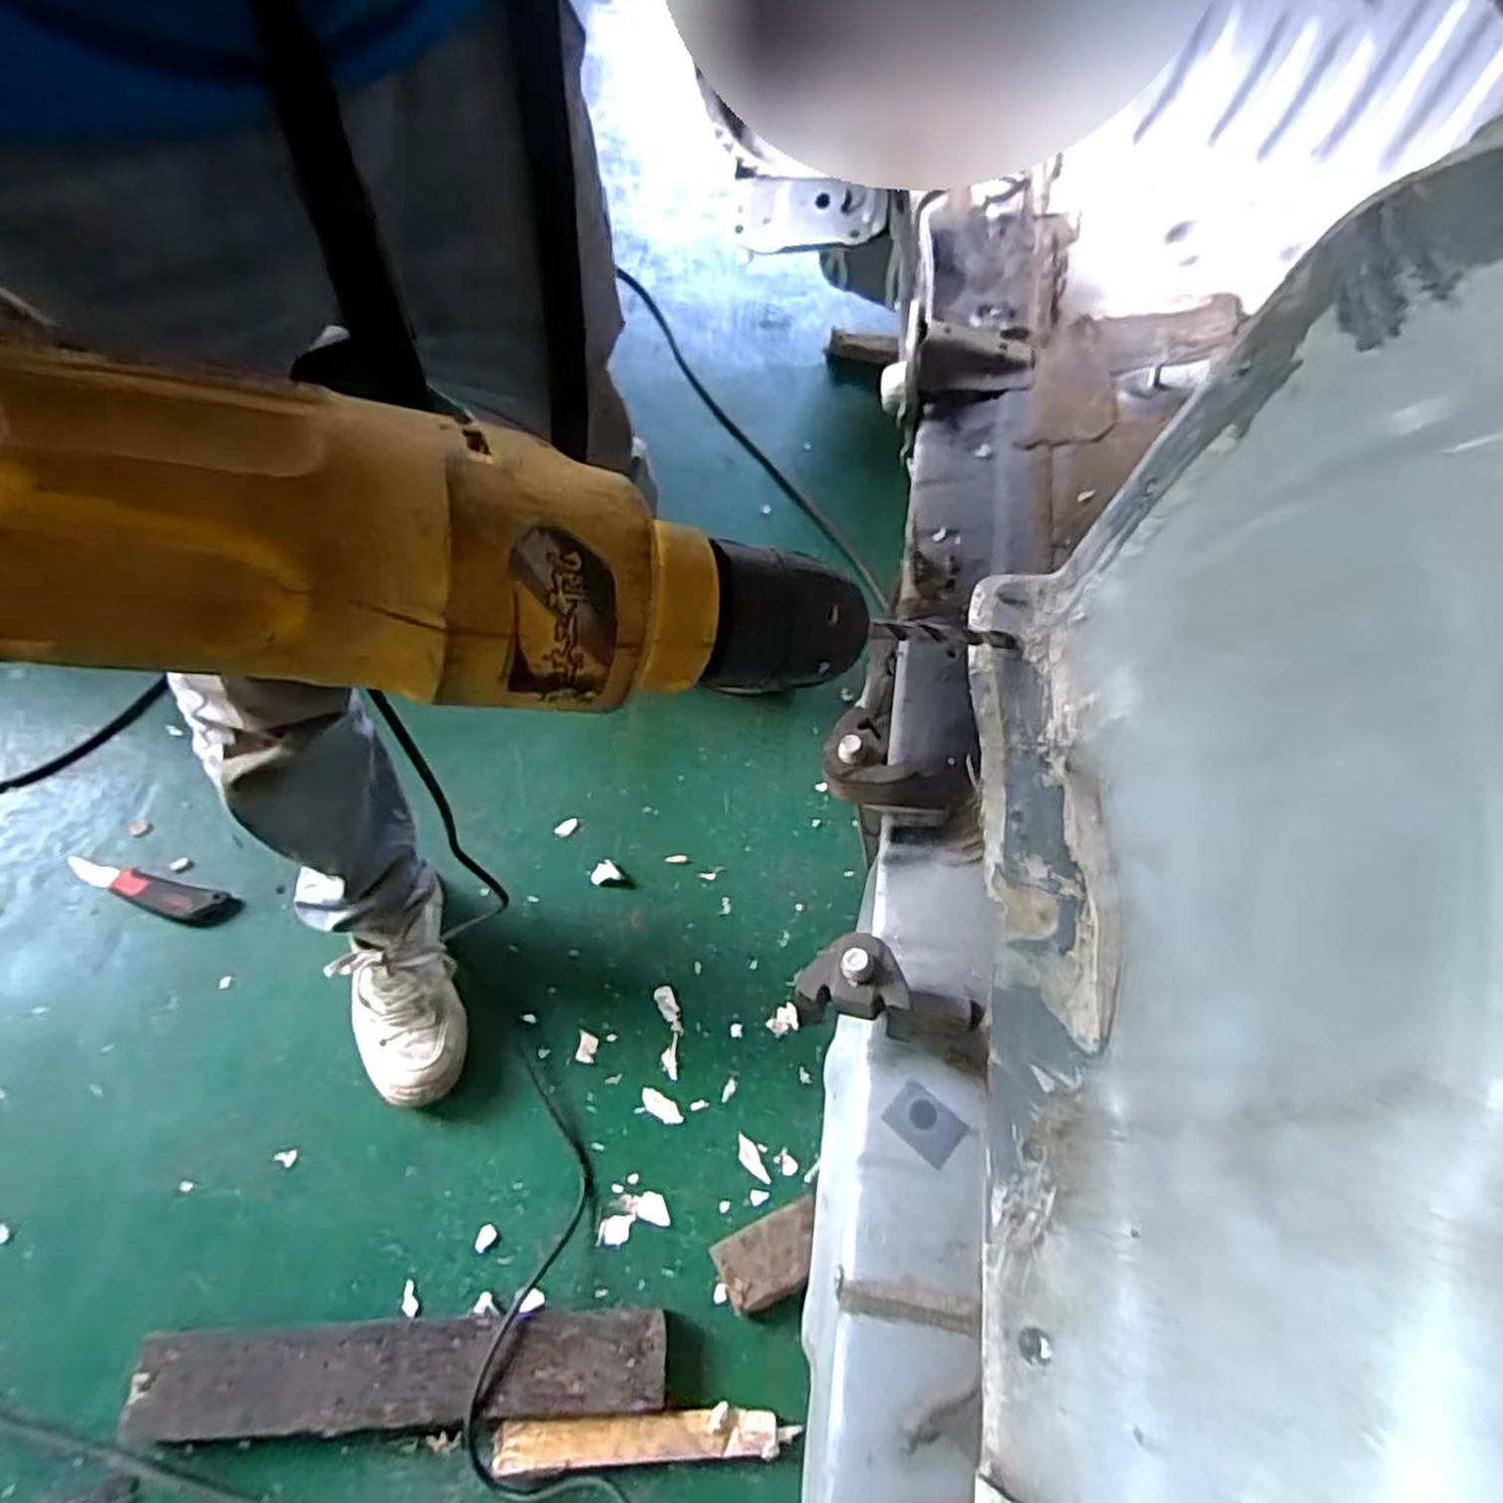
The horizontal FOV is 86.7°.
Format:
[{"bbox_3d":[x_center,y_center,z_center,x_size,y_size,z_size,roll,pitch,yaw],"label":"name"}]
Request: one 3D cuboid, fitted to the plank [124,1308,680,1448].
[{"bbox_3d":[-0.311,0.555,0.712,0.463,0.040,0.080,-1,60,-3],"label":"plank"}]

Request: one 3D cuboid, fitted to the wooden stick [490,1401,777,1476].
[{"bbox_3d":[-0.102,0.607,0.703,0.242,0.019,0.038,-1,60,-3],"label":"wooden stick"}]

